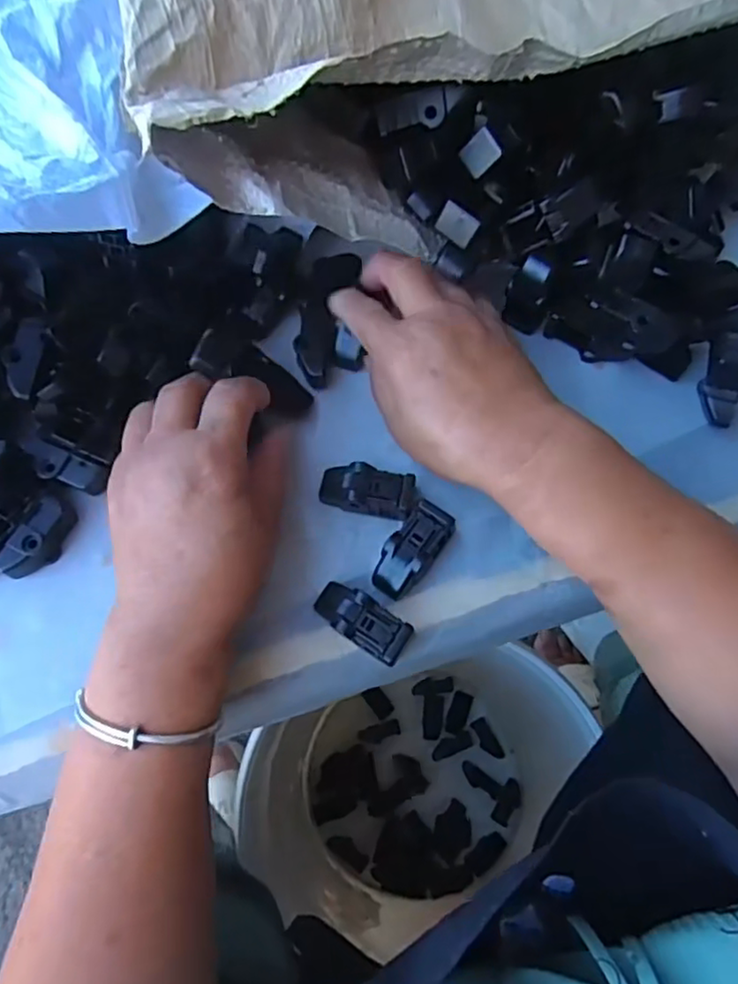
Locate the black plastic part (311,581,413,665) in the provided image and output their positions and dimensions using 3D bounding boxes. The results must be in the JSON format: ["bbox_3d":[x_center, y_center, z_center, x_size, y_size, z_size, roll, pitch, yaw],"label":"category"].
[{"bbox_3d":[-0.003,0.064,0.313,0.050,0.016,0.022,33,74,11],"label":"black plastic part"}]

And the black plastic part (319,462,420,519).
[{"bbox_3d":[-0.001,0.000,0.334,0.050,0.011,0.025,9,71,3],"label":"black plastic part"}]

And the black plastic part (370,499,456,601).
[{"bbox_3d":[0.022,0.030,0.325,0.022,0.016,0.049,37,75,12],"label":"black plastic part"}]

